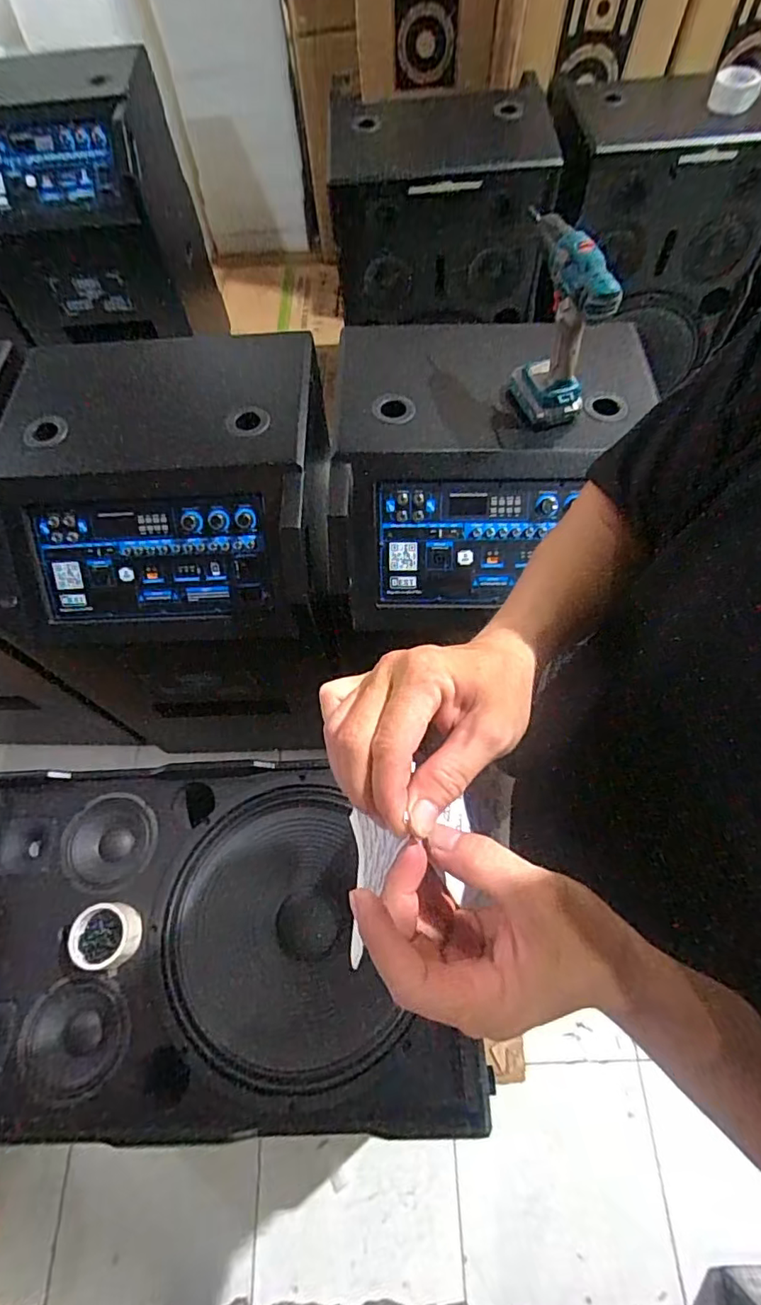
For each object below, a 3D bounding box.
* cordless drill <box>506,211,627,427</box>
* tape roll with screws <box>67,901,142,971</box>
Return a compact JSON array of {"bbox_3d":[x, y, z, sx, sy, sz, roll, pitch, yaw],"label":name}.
[{"bbox_3d":[0.244,-0.441,0.769,0.087,0.225,0.155,-13,64,-3],"label":"cordless drill"},{"bbox_3d":[-0.421,0.434,0.847,0.102,0.038,0.096,-1,64,2],"label":"tape roll with screws"}]

